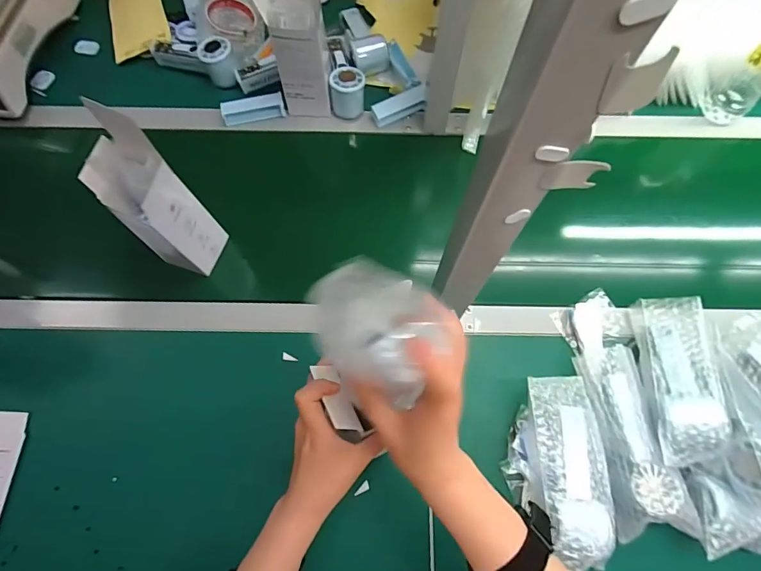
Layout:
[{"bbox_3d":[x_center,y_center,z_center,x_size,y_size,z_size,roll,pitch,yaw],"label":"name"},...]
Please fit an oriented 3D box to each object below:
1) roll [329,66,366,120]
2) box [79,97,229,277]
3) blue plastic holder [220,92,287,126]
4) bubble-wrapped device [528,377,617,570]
[{"bbox_3d":[-0.053,-0.319,0.673,0.057,0.054,0.056,1,70,0],"label":"roll"},{"bbox_3d":[-0.276,-0.100,0.506,0.098,0.222,0.077,39,75,13],"label":"box"},{"bbox_3d":[-0.210,-0.291,0.677,0.100,0.025,0.033,-18,71,-6],"label":"blue plastic holder"},{"bbox_3d":[0.218,0.207,0.468,0.084,0.034,0.199,-4,70,-2],"label":"bubble-wrapped device"}]

